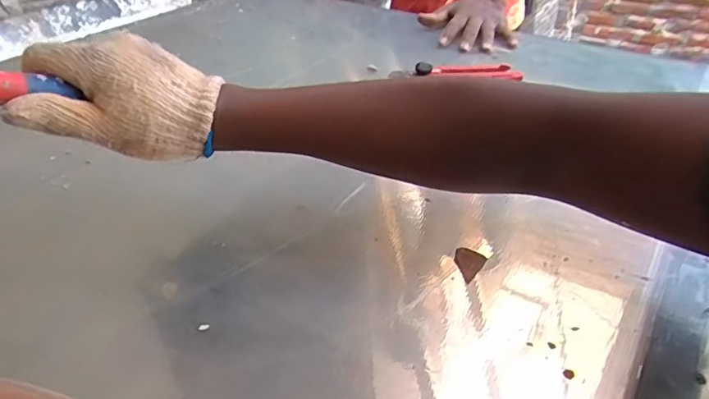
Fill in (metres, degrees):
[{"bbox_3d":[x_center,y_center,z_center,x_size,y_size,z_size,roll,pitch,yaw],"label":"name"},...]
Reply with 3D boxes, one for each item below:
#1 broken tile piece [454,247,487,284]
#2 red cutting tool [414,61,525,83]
[{"bbox_3d":[0.082,0.047,0.385,0.022,0.005,0.031,20,40,31],"label":"broken tile piece"},{"bbox_3d":[0.150,-0.167,0.682,0.138,0.027,0.022,-3,34,1],"label":"red cutting tool"}]

